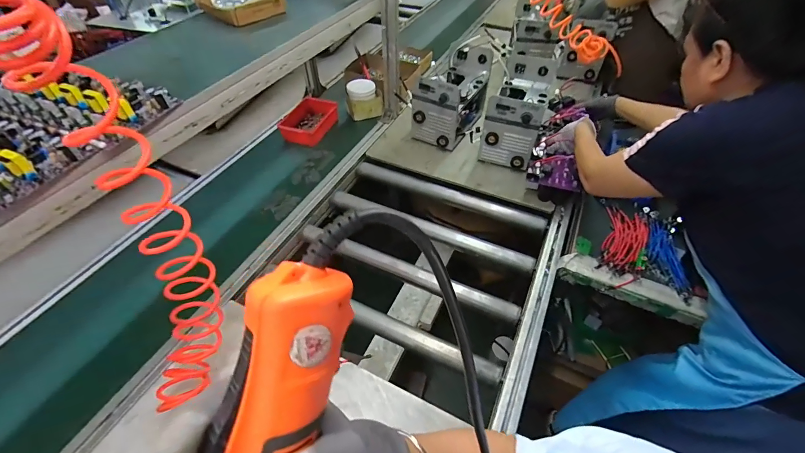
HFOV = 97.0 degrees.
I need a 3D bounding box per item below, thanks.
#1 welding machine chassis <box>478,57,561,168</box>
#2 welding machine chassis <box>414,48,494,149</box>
[{"bbox_3d":[0.357,-0.357,1.092,0.148,0.194,0.300,19,51,16],"label":"welding machine chassis"},{"bbox_3d":[0.163,-0.421,1.146,0.159,0.199,0.282,23,52,19],"label":"welding machine chassis"}]

